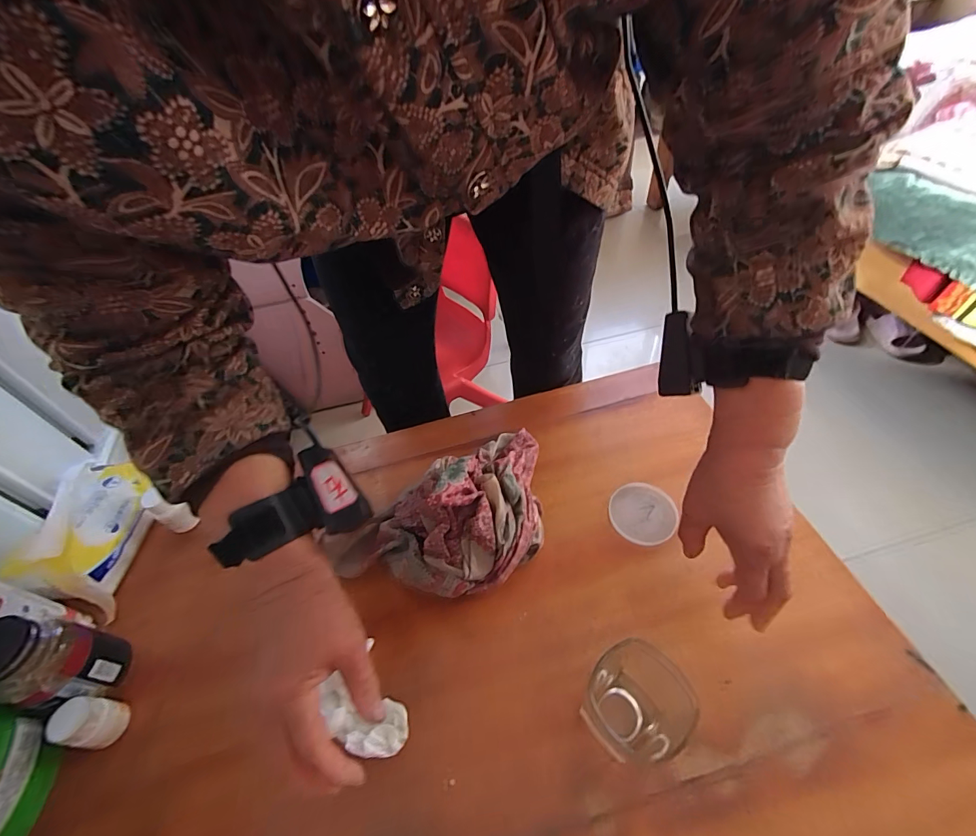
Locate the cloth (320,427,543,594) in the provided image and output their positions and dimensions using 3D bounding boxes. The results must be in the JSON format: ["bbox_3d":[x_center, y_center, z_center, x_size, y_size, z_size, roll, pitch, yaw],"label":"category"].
[{"bbox_3d":[-0.031,0.095,0.426,0.236,0.116,0.139,-29,53,-17],"label":"cloth"}]

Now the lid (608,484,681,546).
[{"bbox_3d":[0.171,0.105,0.465,0.071,0.007,0.070,-3,50,3],"label":"lid"}]

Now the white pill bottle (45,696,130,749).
[{"bbox_3d":[-0.343,0.262,0.363,0.031,0.050,0.033,2,51,7],"label":"white pill bottle"}]

